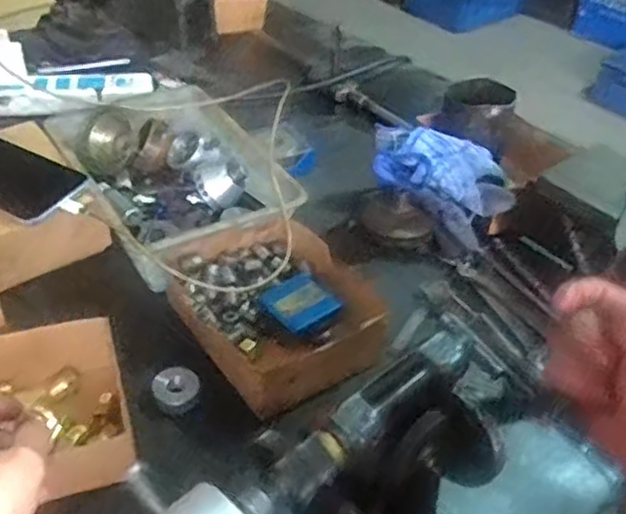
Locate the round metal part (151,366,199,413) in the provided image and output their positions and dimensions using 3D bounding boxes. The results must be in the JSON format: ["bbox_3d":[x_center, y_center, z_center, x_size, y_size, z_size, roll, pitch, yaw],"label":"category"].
[{"bbox_3d":[-0.105,0.101,0.545,0.035,0.008,0.036,45,46,-1],"label":"round metal part"}]

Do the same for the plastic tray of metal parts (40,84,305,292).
[{"bbox_3d":[-0.142,-0.084,0.699,0.174,0.063,0.249,-21,48,-27],"label":"plastic tray of metal parts"}]

